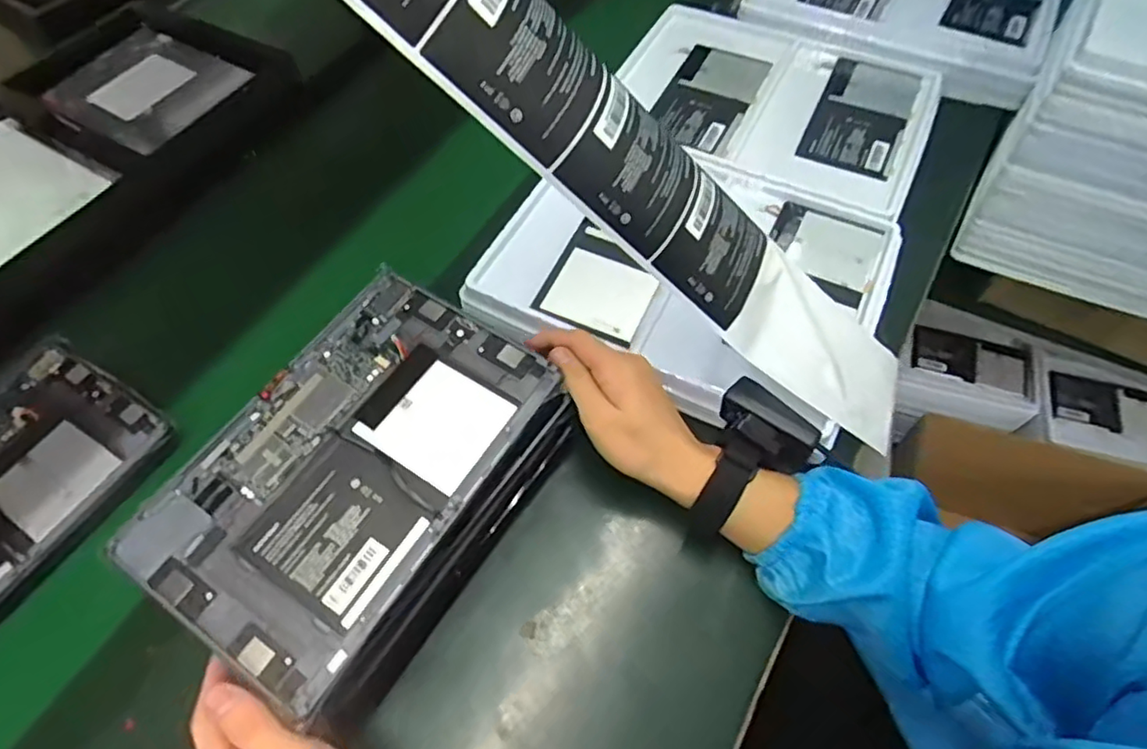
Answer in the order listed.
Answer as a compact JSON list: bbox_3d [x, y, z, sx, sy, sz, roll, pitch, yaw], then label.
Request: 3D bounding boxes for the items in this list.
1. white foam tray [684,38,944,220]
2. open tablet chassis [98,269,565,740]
[{"bbox_3d":[0.270,-0.267,0.645,0.183,0.022,0.252,25,63,13],"label":"white foam tray"},{"bbox_3d":[-0.143,0.053,0.402,0.163,0.008,0.253,30,65,15],"label":"open tablet chassis"}]

